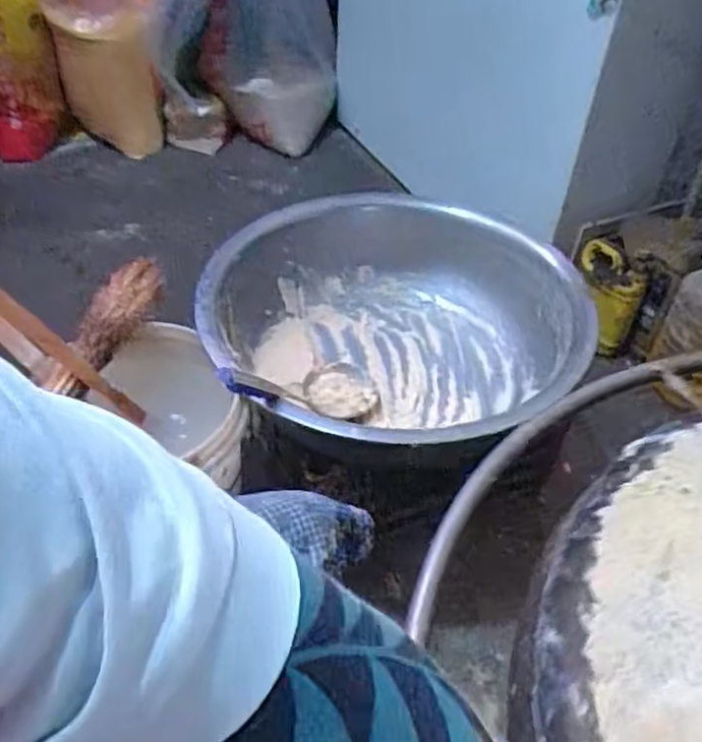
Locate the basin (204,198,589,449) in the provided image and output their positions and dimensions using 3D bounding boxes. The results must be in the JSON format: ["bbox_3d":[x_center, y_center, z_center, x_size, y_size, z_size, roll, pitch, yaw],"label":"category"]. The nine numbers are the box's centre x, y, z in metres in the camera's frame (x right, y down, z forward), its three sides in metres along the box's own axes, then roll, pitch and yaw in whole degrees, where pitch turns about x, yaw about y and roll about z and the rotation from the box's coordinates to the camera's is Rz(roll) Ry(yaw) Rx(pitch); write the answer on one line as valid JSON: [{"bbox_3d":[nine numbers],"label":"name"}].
[{"bbox_3d":[0.048,-0.057,1.051,0.537,0.180,0.549,2,43,-2],"label":"basin"}]

